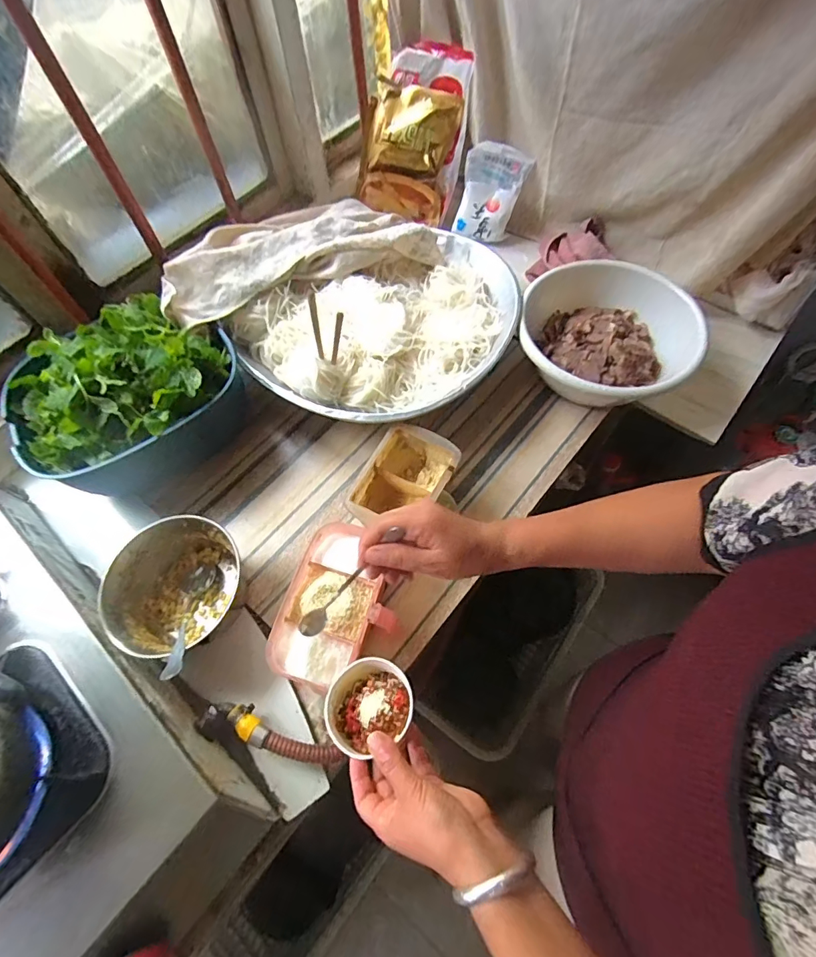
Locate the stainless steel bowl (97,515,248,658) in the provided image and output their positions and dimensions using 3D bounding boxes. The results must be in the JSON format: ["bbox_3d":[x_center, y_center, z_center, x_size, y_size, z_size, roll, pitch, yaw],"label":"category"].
[{"bbox_3d":[-0.276,0.135,0.548,0.140,0.081,0.151,-14,62,-5],"label":"stainless steel bowl"}]

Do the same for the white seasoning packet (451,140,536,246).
[{"bbox_3d":[0.145,-0.511,0.816,0.107,0.148,0.021,22,33,4],"label":"white seasoning packet"}]

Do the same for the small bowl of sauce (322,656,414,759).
[{"bbox_3d":[-0.037,0.221,0.443,0.080,0.033,0.080,-1,62,2],"label":"small bowl of sauce"}]

